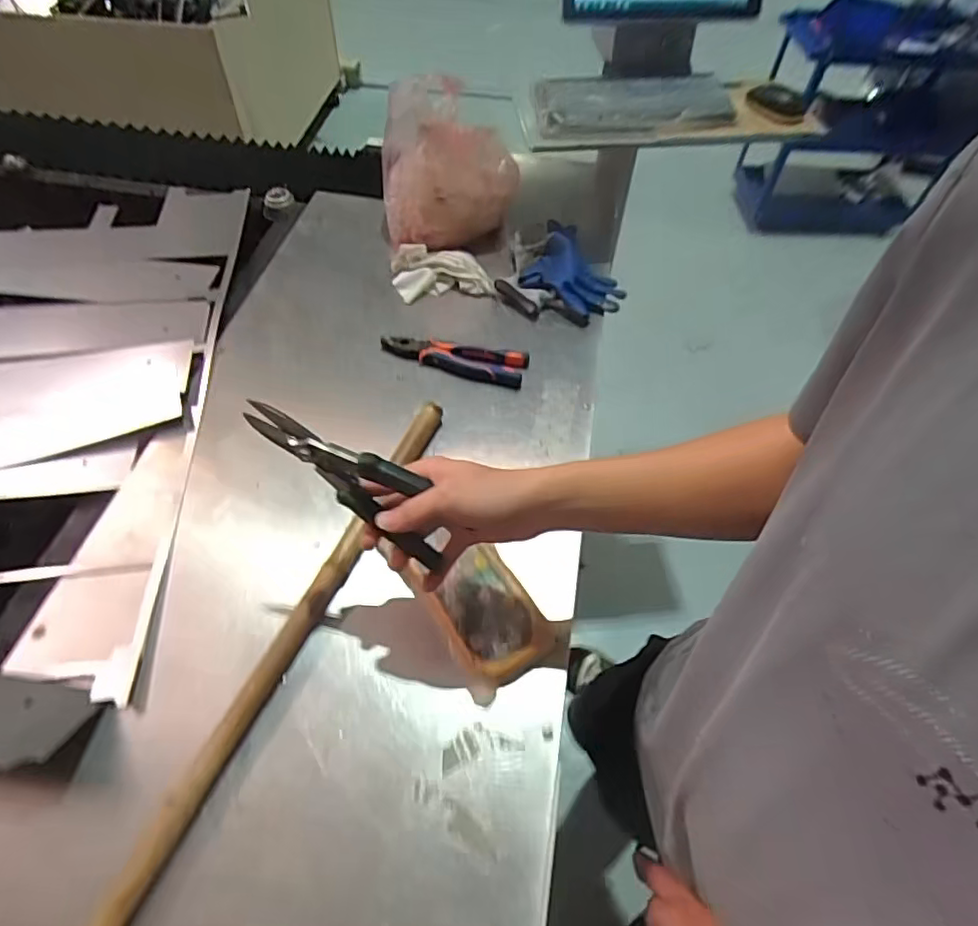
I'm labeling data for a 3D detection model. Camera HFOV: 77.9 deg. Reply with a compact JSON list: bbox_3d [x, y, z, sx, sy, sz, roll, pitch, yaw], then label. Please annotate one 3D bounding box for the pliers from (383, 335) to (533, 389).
[{"bbox_3d":[-0.047,-0.138,0.795,0.191,0.014,0.063,7,53,2],"label":"pliers"}]

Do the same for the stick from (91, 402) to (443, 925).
[{"bbox_3d":[-0.197,0.184,0.533,0.027,0.028,0.670,20,59,11],"label":"stick"}]

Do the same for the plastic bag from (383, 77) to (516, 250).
[{"bbox_3d":[-0.064,-0.452,0.928,0.196,0.222,0.187,-2,55,-6],"label":"plastic bag"}]

